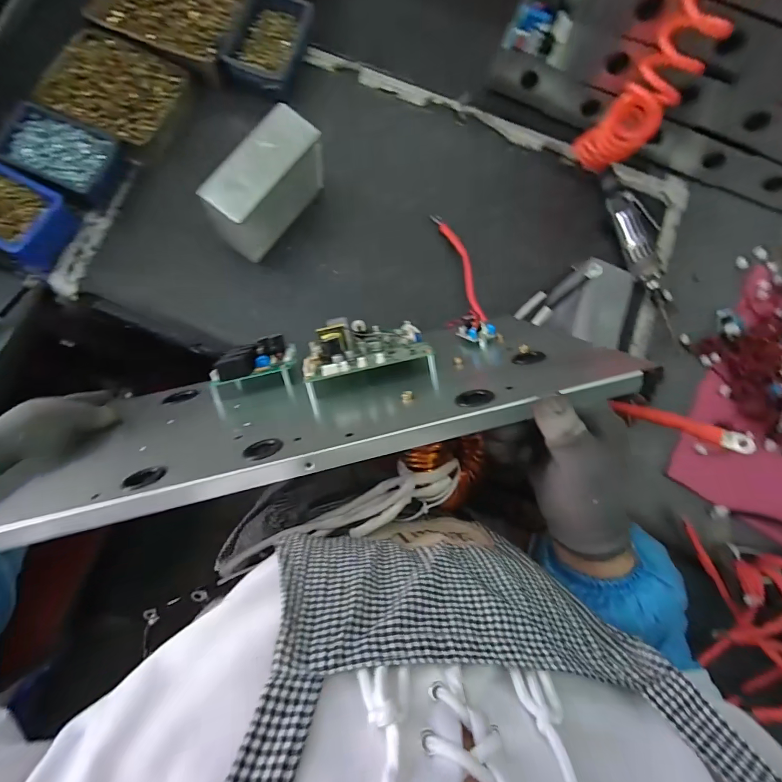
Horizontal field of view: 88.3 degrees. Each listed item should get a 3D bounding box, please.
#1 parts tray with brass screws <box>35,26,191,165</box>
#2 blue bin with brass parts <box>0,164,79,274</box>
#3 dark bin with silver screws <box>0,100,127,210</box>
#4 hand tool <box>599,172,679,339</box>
[{"bbox_3d":[-0.410,-0.447,0.609,0.193,0.036,0.157,29,81,0],"label":"parts tray with brass screws"},{"bbox_3d":[-0.533,-0.248,0.553,0.156,0.055,0.106,29,81,0],"label":"blue bin with brass parts"},{"bbox_3d":[-0.472,-0.335,0.580,0.149,0.049,0.104,23,81,-1],"label":"dark bin with silver screws"},{"bbox_3d":[0.401,-0.220,0.651,0.059,0.048,0.289,-14,84,-6],"label":"hand tool"}]

